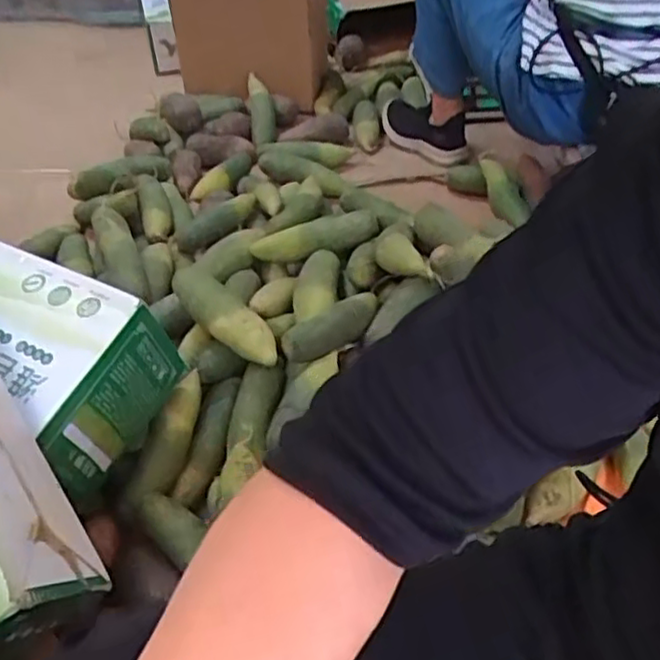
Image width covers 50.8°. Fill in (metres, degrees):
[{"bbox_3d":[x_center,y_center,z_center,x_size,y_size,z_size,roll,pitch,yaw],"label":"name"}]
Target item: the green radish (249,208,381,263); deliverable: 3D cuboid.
[{"bbox_3d":[-0.024,-0.145,1.096,0.199,0.056,0.053,-12,41,11],"label":"green radish"}]

